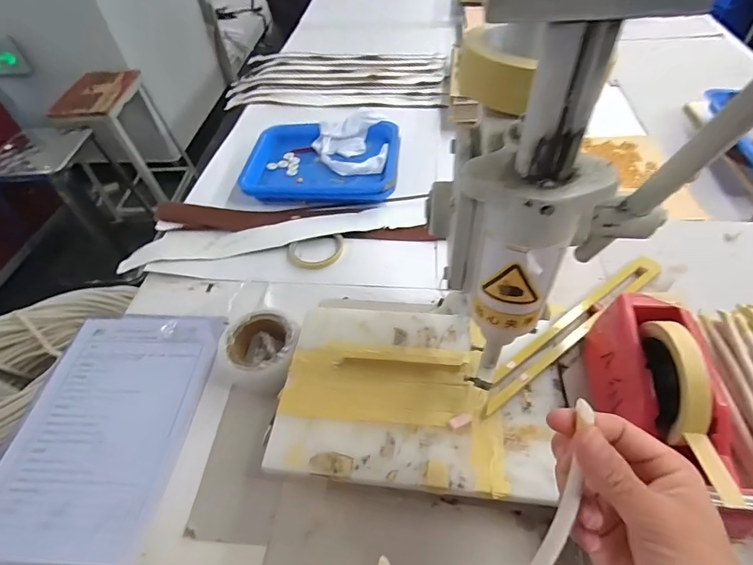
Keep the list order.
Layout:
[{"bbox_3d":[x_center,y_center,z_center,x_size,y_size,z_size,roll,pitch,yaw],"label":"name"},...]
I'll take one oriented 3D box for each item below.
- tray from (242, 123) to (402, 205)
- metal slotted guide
[{"bbox_3d":[-0.100,-0.241,0.806,0.288,0.038,0.222,5,51,9],"label":"tray"},{"bbox_3d":[0.225,0.053,0.481,0.301,0.014,0.034,-31,55,-20],"label":"metal slotted guide"}]

